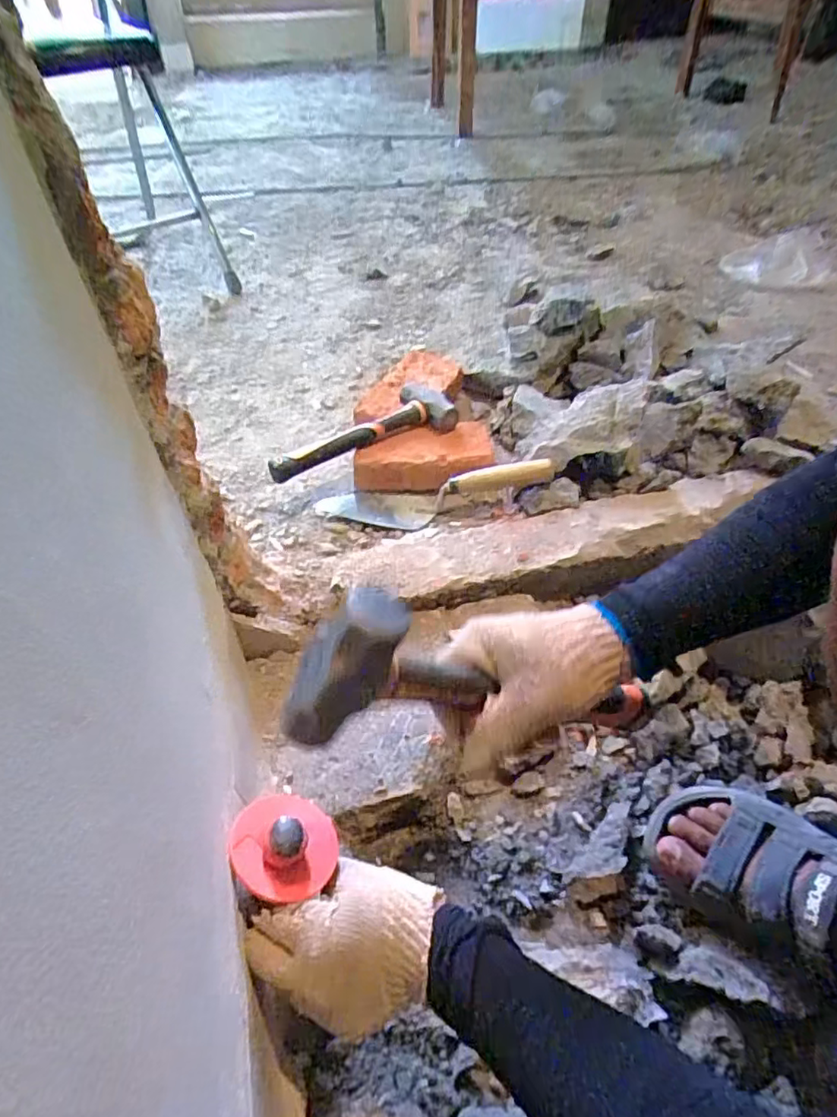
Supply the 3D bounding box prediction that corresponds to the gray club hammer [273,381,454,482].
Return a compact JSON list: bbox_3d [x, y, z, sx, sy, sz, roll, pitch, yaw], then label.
[{"bbox_3d":[-0.088,-0.188,0.867,0.293,0.041,0.102,-23,51,-20],"label":"gray club hammer"}]

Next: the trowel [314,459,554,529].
[{"bbox_3d":[0.021,-0.082,0.821,0.328,0.054,0.078,-13,50,10],"label":"trowel"}]

